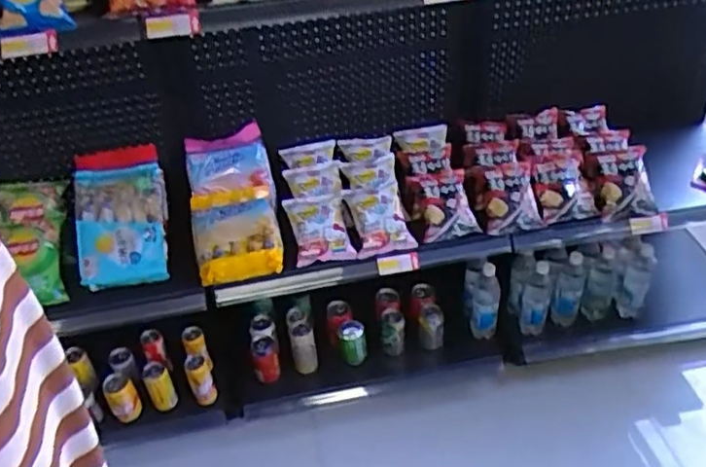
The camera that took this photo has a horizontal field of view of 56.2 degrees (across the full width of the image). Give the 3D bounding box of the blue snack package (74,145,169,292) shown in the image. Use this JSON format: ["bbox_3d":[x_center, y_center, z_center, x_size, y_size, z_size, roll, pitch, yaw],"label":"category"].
[{"bbox_3d":[-0.492,-0.041,1.419,0.186,0.049,0.310,-7,74,-12],"label":"blue snack package"}]

